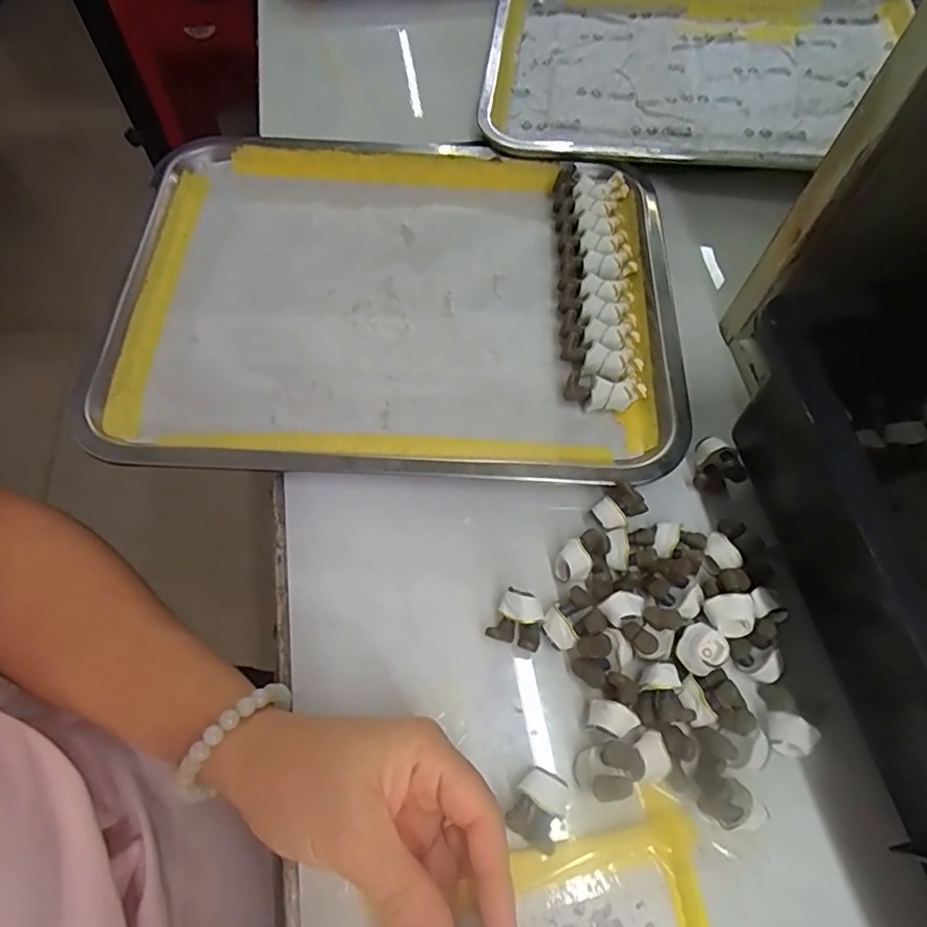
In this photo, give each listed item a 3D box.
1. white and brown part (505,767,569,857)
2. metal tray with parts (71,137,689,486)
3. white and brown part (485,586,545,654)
[{"bbox_3d":[0.035,0.153,0.258,0.028,0.017,0.028,35,70,15],"label":"white and brown part"},{"bbox_3d":[-0.050,-0.113,0.380,0.354,0.034,0.260,2,65,1],"label":"metal tray with parts"},{"bbox_3d":[0.028,0.077,0.288,0.024,0.018,0.024,22,67,10],"label":"white and brown part"}]

